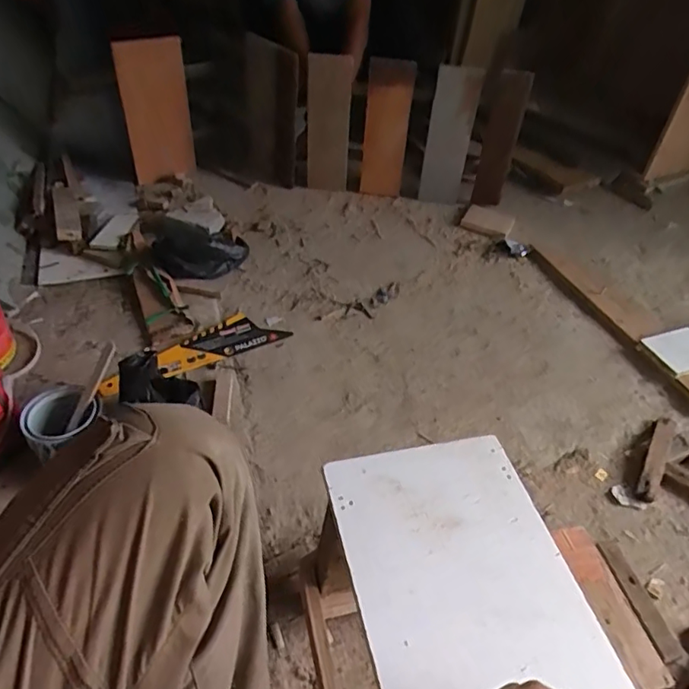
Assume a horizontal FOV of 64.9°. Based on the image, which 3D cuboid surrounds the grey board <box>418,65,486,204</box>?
[{"bbox_3d":[0.284,-0.557,1.476,0.112,0.353,0.029,6,35,-1],"label":"grey board"}]

